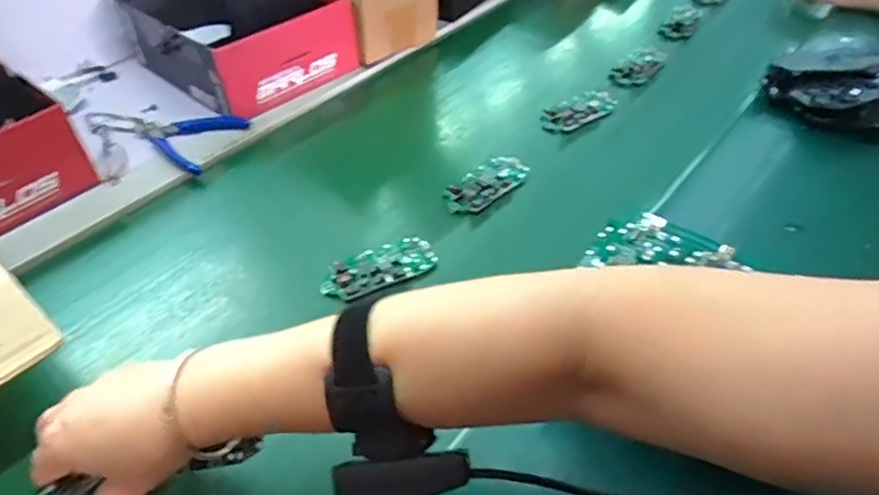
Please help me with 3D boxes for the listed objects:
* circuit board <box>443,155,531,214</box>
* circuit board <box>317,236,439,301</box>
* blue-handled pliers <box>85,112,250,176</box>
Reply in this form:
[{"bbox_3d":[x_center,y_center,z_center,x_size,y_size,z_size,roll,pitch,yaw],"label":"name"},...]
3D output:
[{"bbox_3d":[0.048,-0.068,0.638,0.107,0.017,0.052,-33,52,-29],"label":"circuit board"},{"bbox_3d":[-0.054,0.015,0.543,0.102,0.015,0.048,-21,47,-19],"label":"circuit board"},{"bbox_3d":[-0.319,-0.135,0.697,0.176,0.014,0.099,15,46,17],"label":"blue-handled pliers"}]

